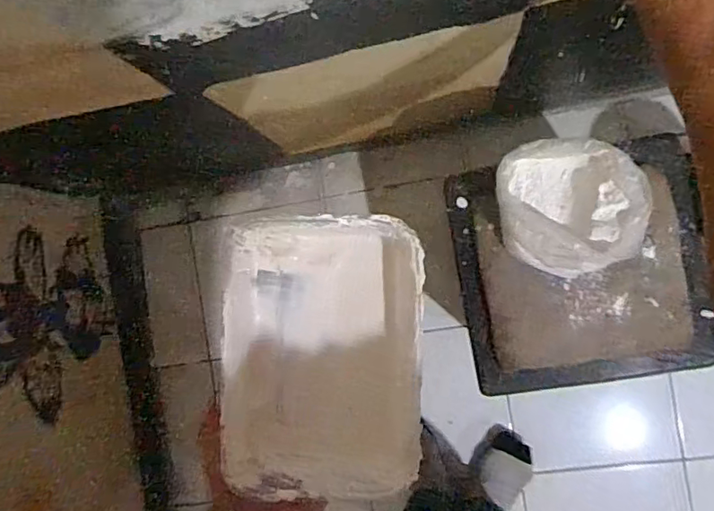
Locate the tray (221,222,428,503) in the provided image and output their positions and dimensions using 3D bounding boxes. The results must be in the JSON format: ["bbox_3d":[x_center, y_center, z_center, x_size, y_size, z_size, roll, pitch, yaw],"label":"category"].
[{"bbox_3d":[-0.018,0.065,0.353,0.112,0.064,0.172,1,91,9],"label":"tray"}]

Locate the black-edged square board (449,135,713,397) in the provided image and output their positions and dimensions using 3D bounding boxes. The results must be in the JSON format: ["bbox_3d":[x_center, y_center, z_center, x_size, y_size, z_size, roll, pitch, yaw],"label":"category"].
[{"bbox_3d":[0.275,0.026,0.717,0.278,0.049,0.290,-10,89,9],"label":"black-edged square board"}]

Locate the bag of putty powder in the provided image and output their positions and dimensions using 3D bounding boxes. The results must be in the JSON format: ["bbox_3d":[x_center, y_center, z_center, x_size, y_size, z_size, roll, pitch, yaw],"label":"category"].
[{"bbox_3d":[0.254,-0.056,0.672,0.160,0.085,0.154,-3,90,9],"label":"bag of putty powder"}]

